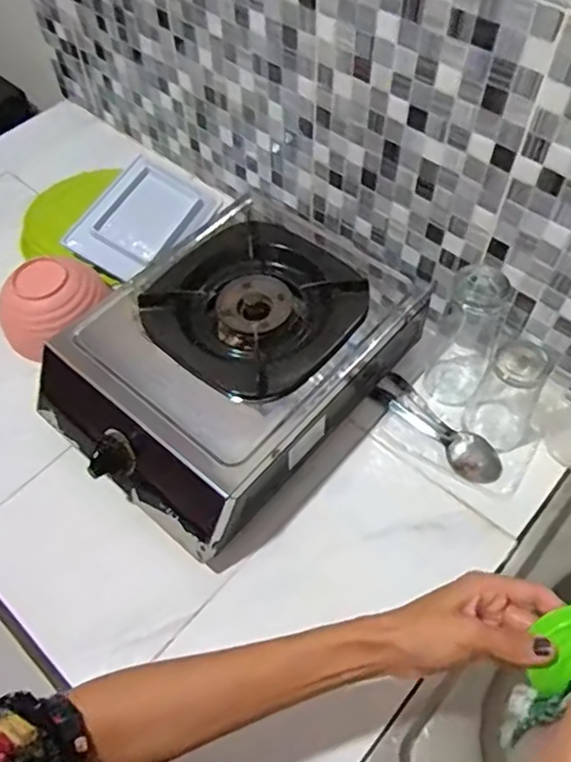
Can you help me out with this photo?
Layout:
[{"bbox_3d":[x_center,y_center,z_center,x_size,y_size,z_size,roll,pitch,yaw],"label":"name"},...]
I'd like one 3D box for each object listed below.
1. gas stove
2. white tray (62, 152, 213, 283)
[{"bbox_3d":[-0.065,-0.024,0.691,0.272,0.134,0.356,35,63,22],"label":"gas stove"},{"bbox_3d":[-0.209,-0.231,0.876,0.136,0.024,0.191,36,70,-4],"label":"white tray"}]

